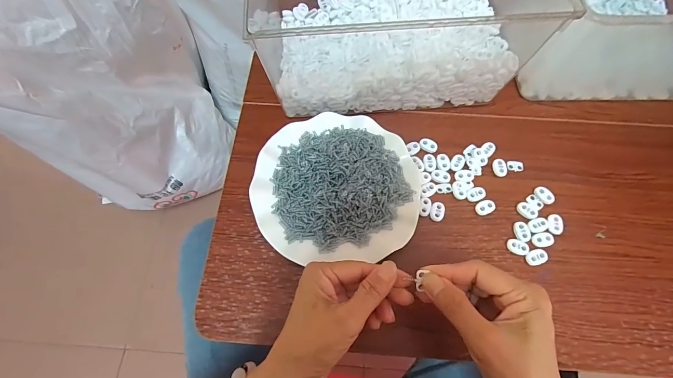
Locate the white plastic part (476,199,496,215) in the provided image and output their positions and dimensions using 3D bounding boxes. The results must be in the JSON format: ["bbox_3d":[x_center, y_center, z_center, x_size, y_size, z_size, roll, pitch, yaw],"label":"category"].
[{"bbox_3d":[0.171,0.021,0.357,0.022,0.006,0.015,-18,69,-6],"label":"white plastic part"}]

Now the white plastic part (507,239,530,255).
[{"bbox_3d":[0.199,0.064,0.340,0.022,0.005,0.015,27,71,11],"label":"white plastic part"}]

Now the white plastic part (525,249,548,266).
[{"bbox_3d":[0.217,0.074,0.338,0.022,0.009,0.015,-16,69,-6],"label":"white plastic part"}]

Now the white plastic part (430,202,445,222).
[{"bbox_3d":[0.116,0.026,0.356,0.016,0.005,0.023,11,69,5],"label":"white plastic part"}]

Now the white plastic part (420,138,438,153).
[{"bbox_3d":[0.116,-0.055,0.390,0.023,0.004,0.016,32,72,13],"label":"white plastic part"}]

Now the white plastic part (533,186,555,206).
[{"bbox_3d":[0.243,0.008,0.364,0.015,0.010,0.023,-28,71,-10],"label":"white plastic part"}]

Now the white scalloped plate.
[{"bbox_3d":[0.000,-0.005,0.359,0.178,0.028,0.171,0,68,1],"label":"white scalloped plate"}]

